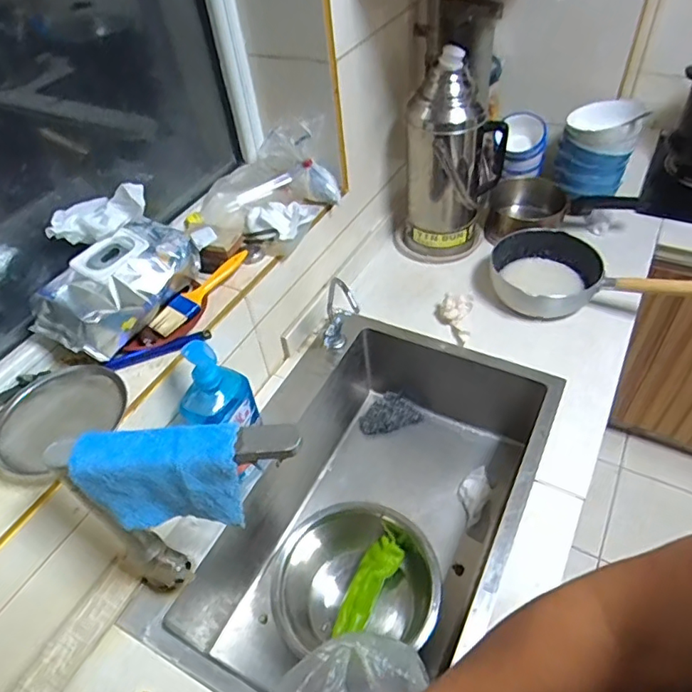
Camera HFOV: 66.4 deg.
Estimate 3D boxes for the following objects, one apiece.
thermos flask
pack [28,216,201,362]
[{"bbox_3d":[0.204,-0.360,1.065,0.195,0.397,0.165,3,48,9],"label":"thermos flask"},{"bbox_3d":[-0.318,-0.087,0.753,0.108,0.096,0.231,20,53,23],"label":"pack"}]

